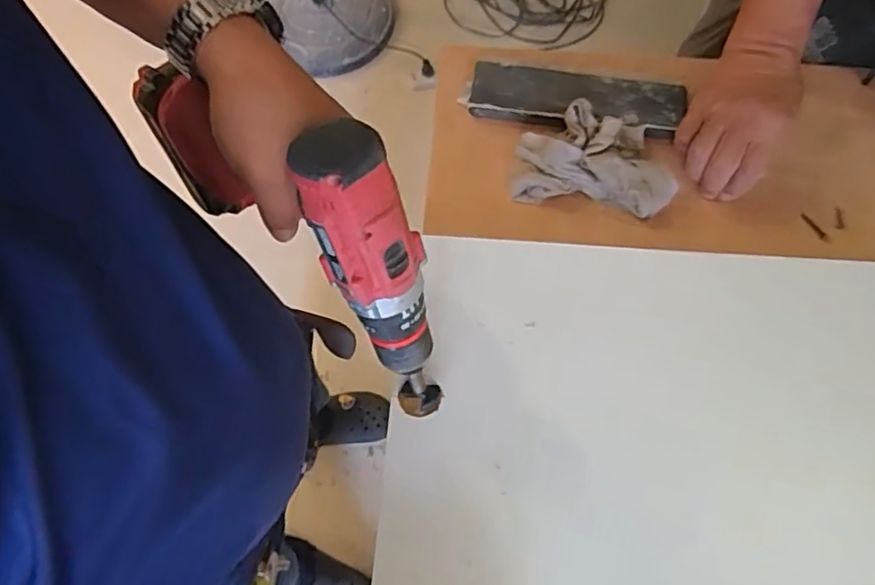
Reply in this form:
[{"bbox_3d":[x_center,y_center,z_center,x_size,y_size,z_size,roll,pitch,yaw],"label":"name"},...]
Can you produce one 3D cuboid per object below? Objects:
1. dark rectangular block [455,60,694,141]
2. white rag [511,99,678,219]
[{"bbox_3d":[0.138,-0.200,0.619,0.220,0.020,0.067,9,67,5],"label":"dark rectangular block"},{"bbox_3d":[0.151,-0.133,0.577,0.144,0.039,0.097,8,67,4],"label":"white rag"}]

